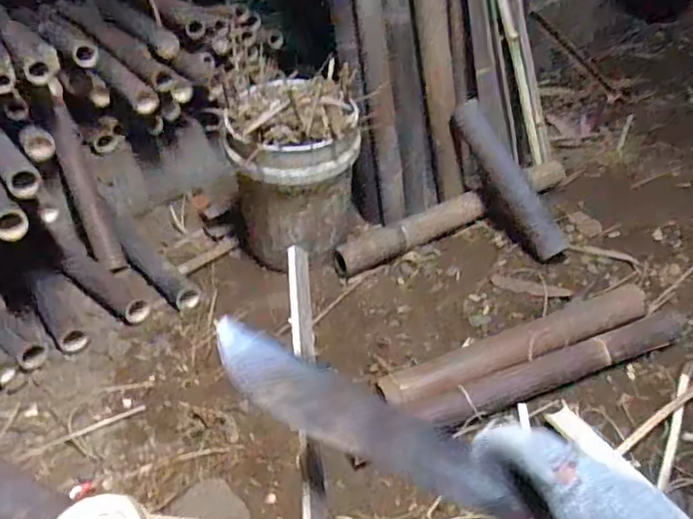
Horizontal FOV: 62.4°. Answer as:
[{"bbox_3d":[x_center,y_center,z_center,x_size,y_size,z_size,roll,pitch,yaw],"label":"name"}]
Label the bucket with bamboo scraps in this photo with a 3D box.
[{"bbox_3d":[-0.104,-0.210,1.370,0.272,0.388,0.263,-4,34,3],"label":"bucket with bamboo scraps"}]

